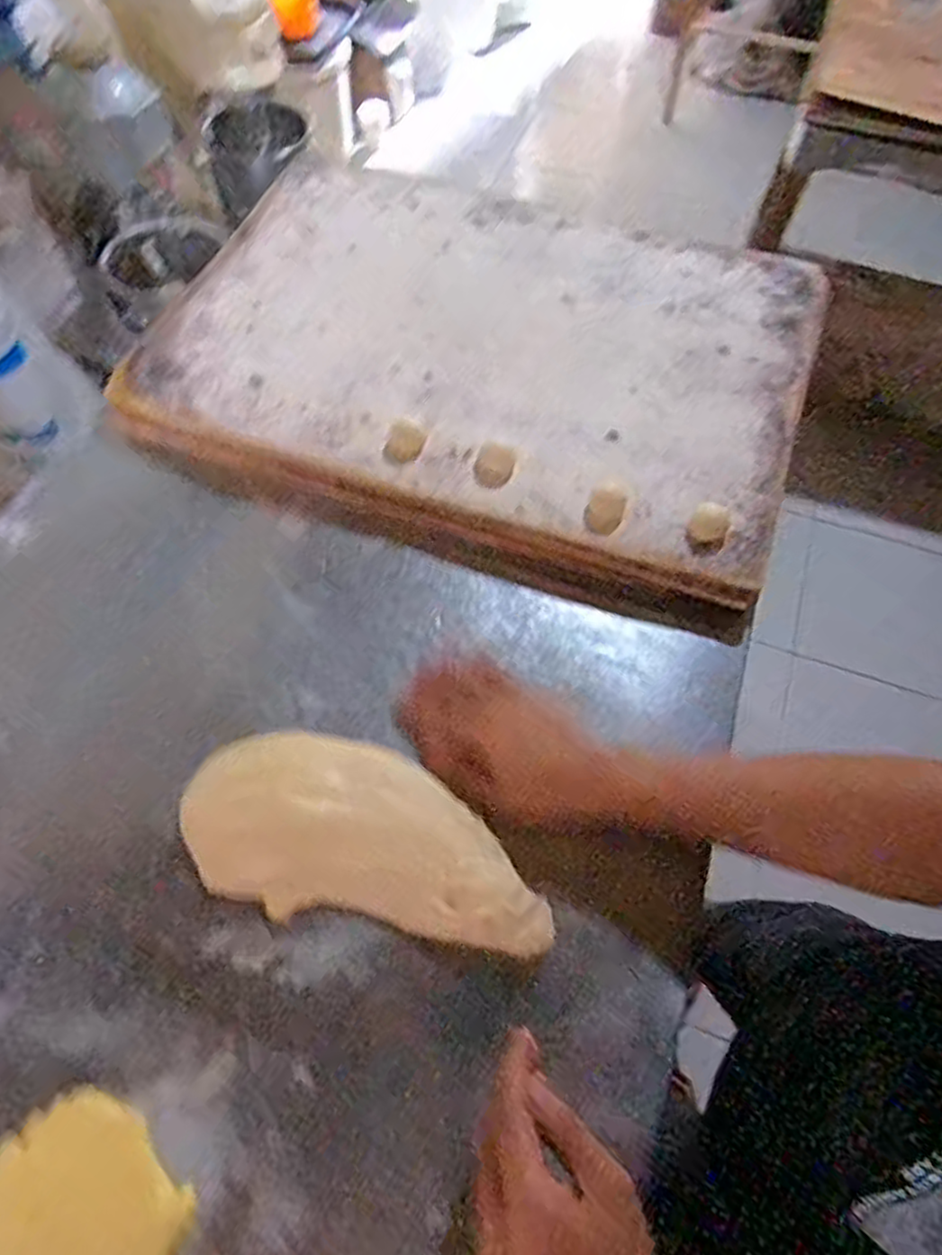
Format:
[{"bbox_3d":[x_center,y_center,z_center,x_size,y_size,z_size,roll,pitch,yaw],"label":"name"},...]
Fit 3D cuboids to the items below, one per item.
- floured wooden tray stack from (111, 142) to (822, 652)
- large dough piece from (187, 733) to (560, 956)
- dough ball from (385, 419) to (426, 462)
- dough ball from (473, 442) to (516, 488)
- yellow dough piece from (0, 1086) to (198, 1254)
[{"bbox_3d":[0.010,-0.275,0.701,0.600,0.053,0.452,18,63,8],"label":"floured wooden tray stack"},{"bbox_3d":[-0.071,0.143,0.495,0.247,0.028,0.119,7,62,2],"label":"large dough piece"},{"bbox_3d":[-0.056,-0.162,0.611,0.033,0.017,0.034,1,62,-1],"label":"dough ball"},{"bbox_3d":[0.020,-0.138,0.603,0.033,0.017,0.037,14,62,6],"label":"dough ball"},{"bbox_3d":[-0.222,0.330,0.391,0.116,0.008,0.105,39,67,17],"label":"yellow dough piece"}]

